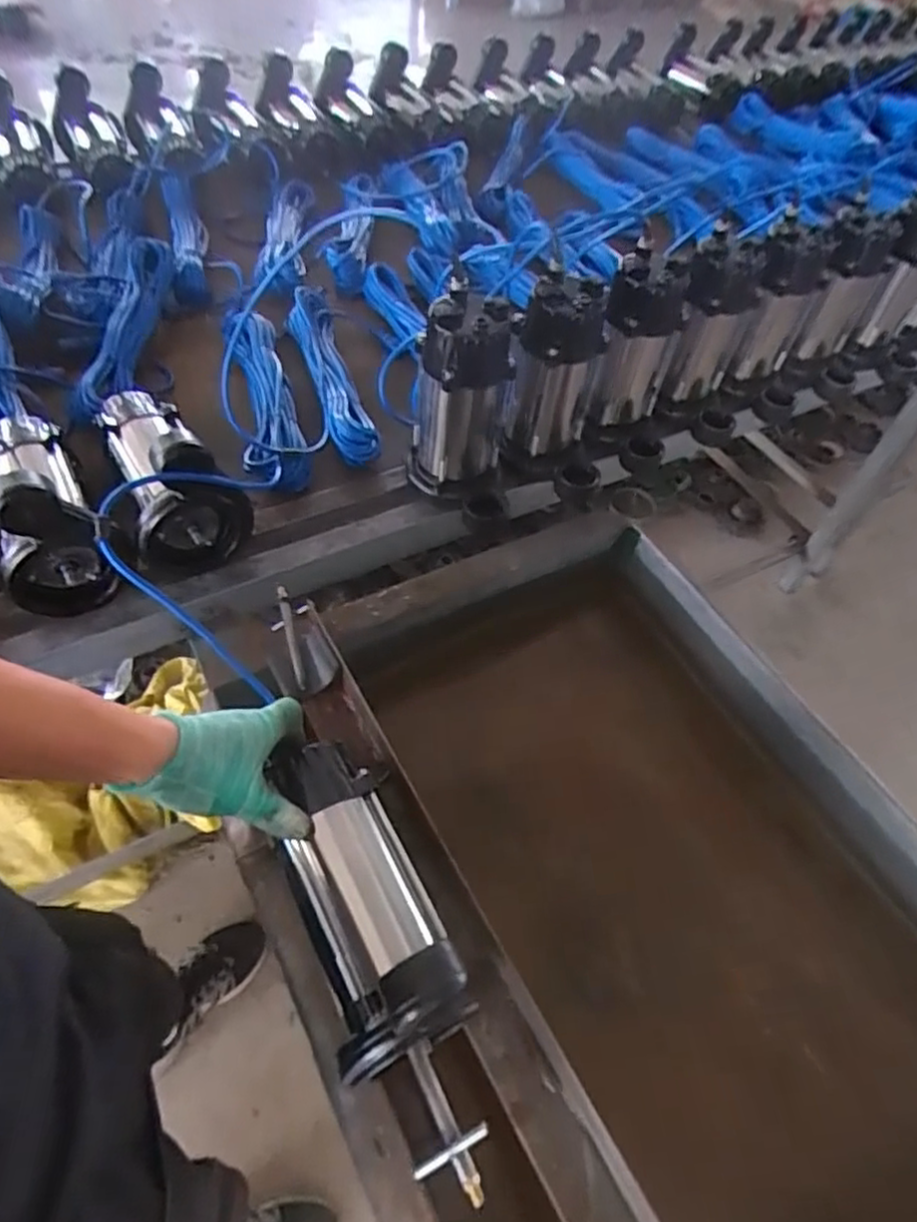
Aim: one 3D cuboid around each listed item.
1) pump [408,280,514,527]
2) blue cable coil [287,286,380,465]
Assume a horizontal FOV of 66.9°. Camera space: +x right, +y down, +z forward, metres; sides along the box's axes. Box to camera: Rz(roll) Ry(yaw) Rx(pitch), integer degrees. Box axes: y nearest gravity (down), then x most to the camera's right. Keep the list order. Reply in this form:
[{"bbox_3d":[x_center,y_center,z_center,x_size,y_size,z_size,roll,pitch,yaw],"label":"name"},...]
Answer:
[{"bbox_3d":[-0.001,-0.232,0.794,0.121,0.222,0.134,4,53,-3],"label":"pump"},{"bbox_3d":[-0.186,-0.351,0.967,0.072,0.049,0.376,-11,55,-14],"label":"blue cable coil"}]

